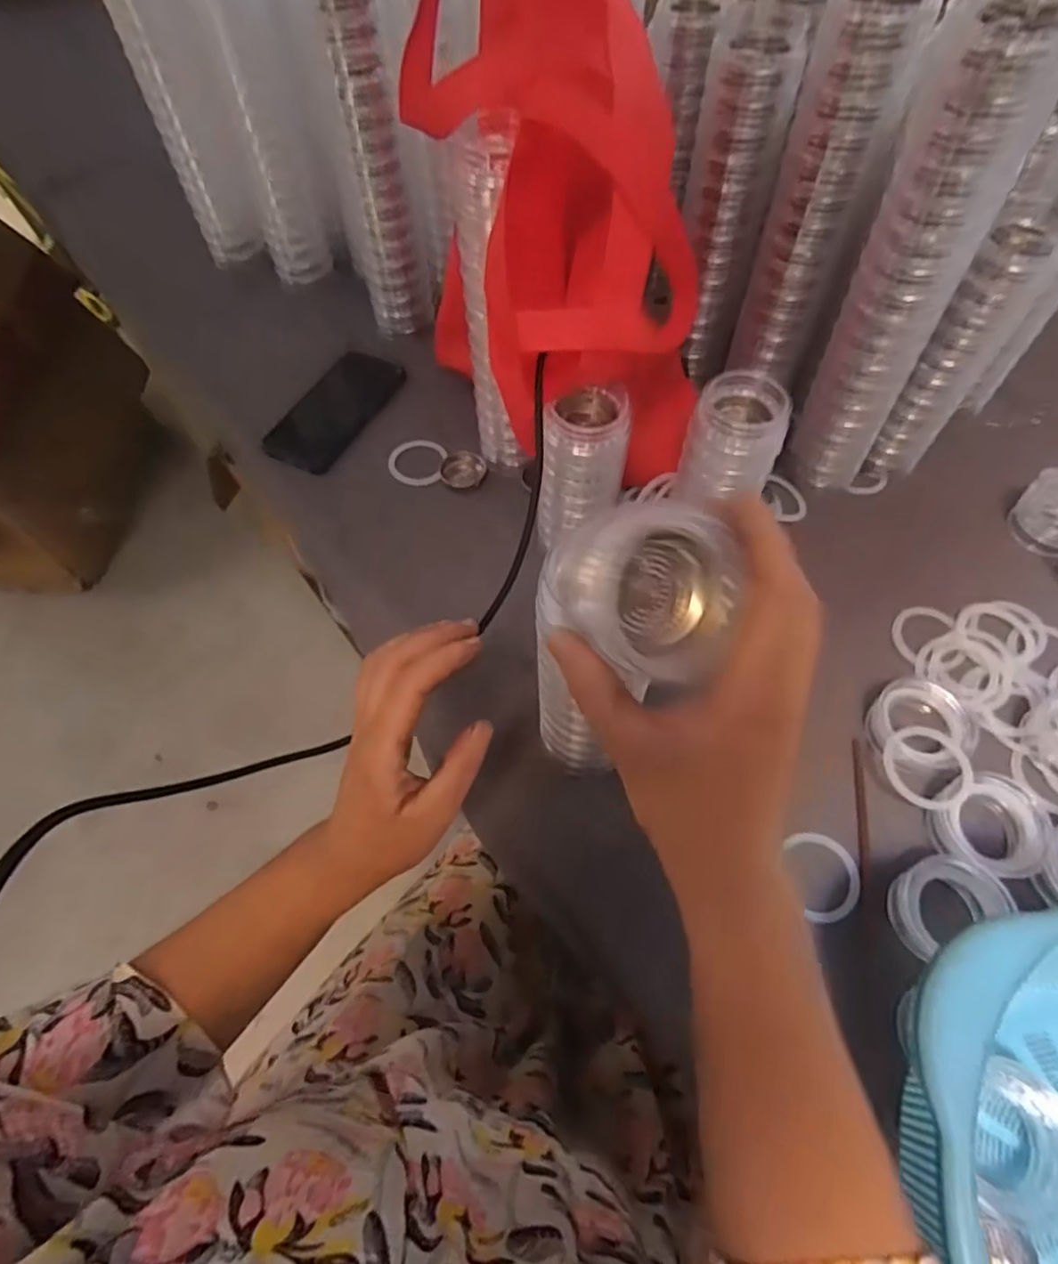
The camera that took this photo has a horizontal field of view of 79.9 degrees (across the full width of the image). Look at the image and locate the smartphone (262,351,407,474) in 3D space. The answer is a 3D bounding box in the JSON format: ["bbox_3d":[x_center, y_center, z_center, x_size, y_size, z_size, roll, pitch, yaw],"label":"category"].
[{"bbox_3d":[-0.202,-0.236,0.665,0.074,0.015,0.169,26,60,2],"label":"smartphone"}]

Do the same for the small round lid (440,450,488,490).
[{"bbox_3d":[-0.065,-0.162,0.627,0.044,0.005,0.042,-1,72,2],"label":"small round lid"}]

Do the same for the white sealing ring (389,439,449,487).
[{"bbox_3d":[-0.112,-0.172,0.638,0.059,0.008,0.063,0,62,0],"label":"white sealing ring"}]

